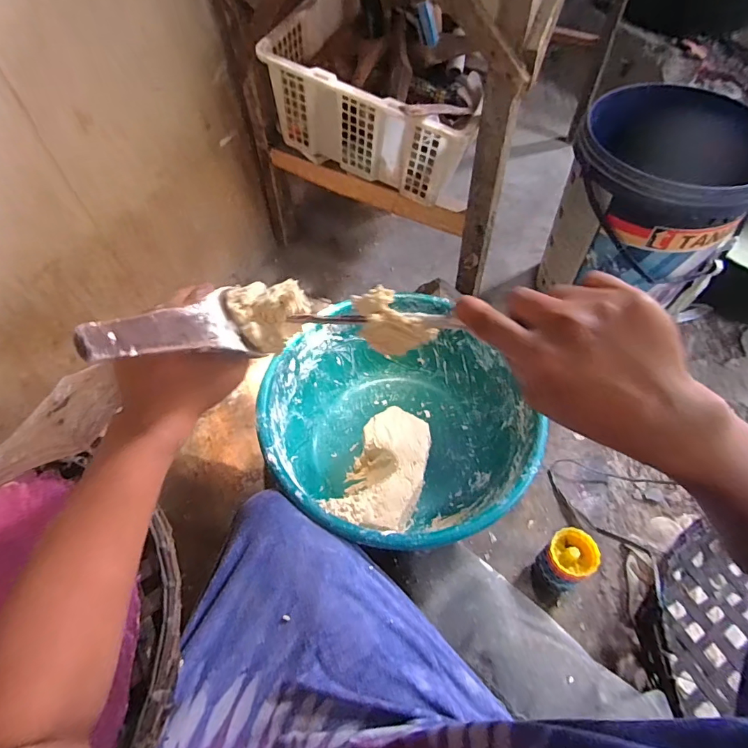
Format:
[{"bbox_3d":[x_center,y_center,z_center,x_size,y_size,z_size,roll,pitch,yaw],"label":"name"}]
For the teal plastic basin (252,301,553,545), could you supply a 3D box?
[{"bbox_3d":[0.028,0.104,0.760,0.381,0.180,0.397,-18,59,-10],"label":"teal plastic basin"}]

